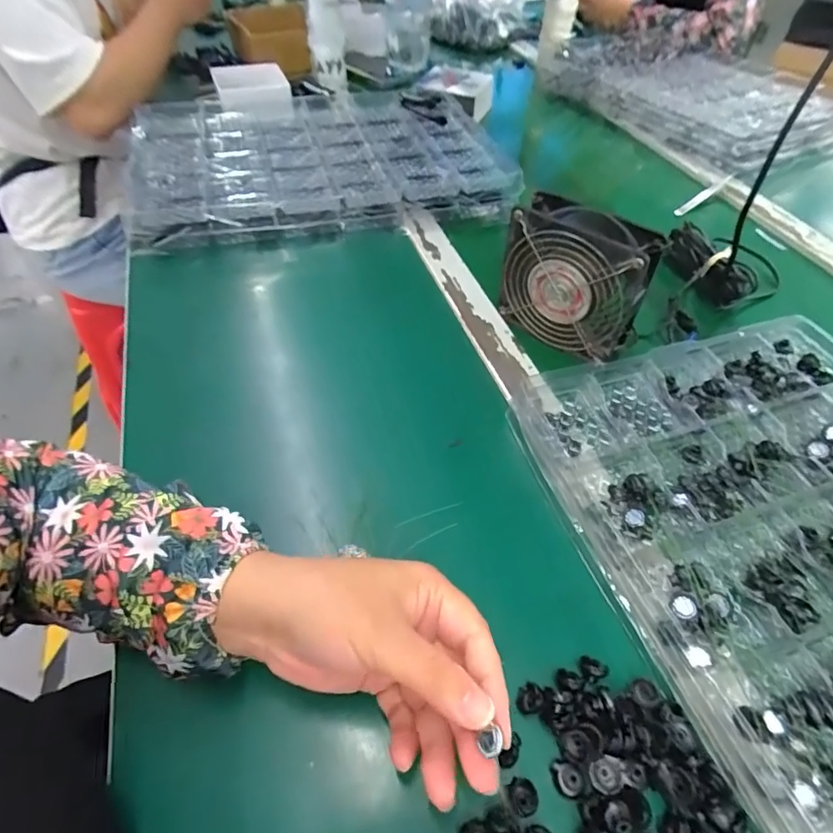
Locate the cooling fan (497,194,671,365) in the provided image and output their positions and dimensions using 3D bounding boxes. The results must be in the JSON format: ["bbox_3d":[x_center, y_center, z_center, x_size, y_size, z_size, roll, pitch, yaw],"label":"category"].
[{"bbox_3d":[0.136,-0.119,0.429,0.114,0.104,0.047,35,57,25],"label":"cooling fan"}]

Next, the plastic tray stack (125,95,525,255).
[{"bbox_3d":[-0.126,-0.345,0.642,0.451,0.034,0.360,-10,51,-10],"label":"plastic tray stack"}]

